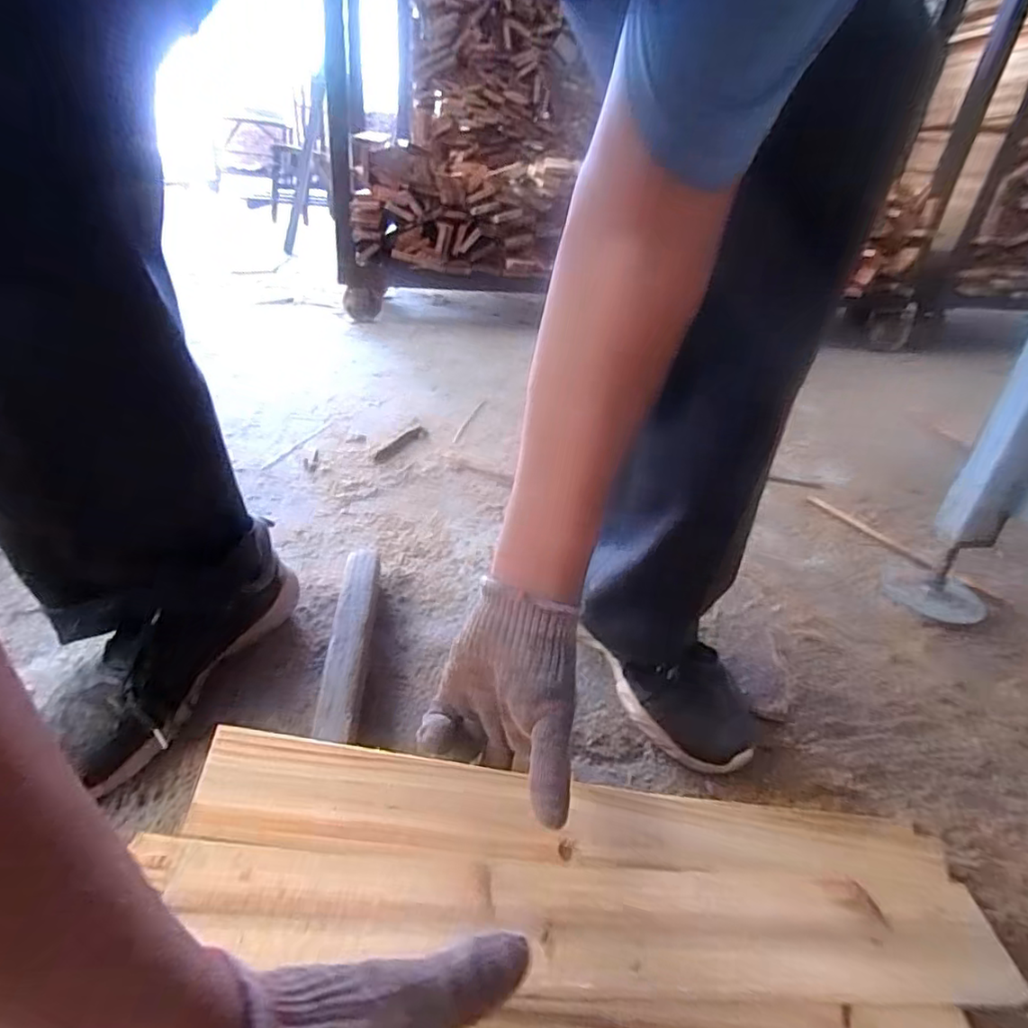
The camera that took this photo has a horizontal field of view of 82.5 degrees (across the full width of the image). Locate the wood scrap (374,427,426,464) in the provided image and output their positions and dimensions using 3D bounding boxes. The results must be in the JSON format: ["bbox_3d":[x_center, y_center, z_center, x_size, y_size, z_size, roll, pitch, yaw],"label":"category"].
[{"bbox_3d":[-0.195,-0.121,1.010,0.028,0.009,0.149,17,32,19],"label":"wood scrap"}]

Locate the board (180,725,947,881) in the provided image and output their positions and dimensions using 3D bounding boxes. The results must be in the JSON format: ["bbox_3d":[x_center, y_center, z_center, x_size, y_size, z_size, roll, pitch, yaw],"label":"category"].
[{"bbox_3d":[0.054,0.203,0.389,0.492,0.014,0.060,10,41,-8],"label":"board"}]

